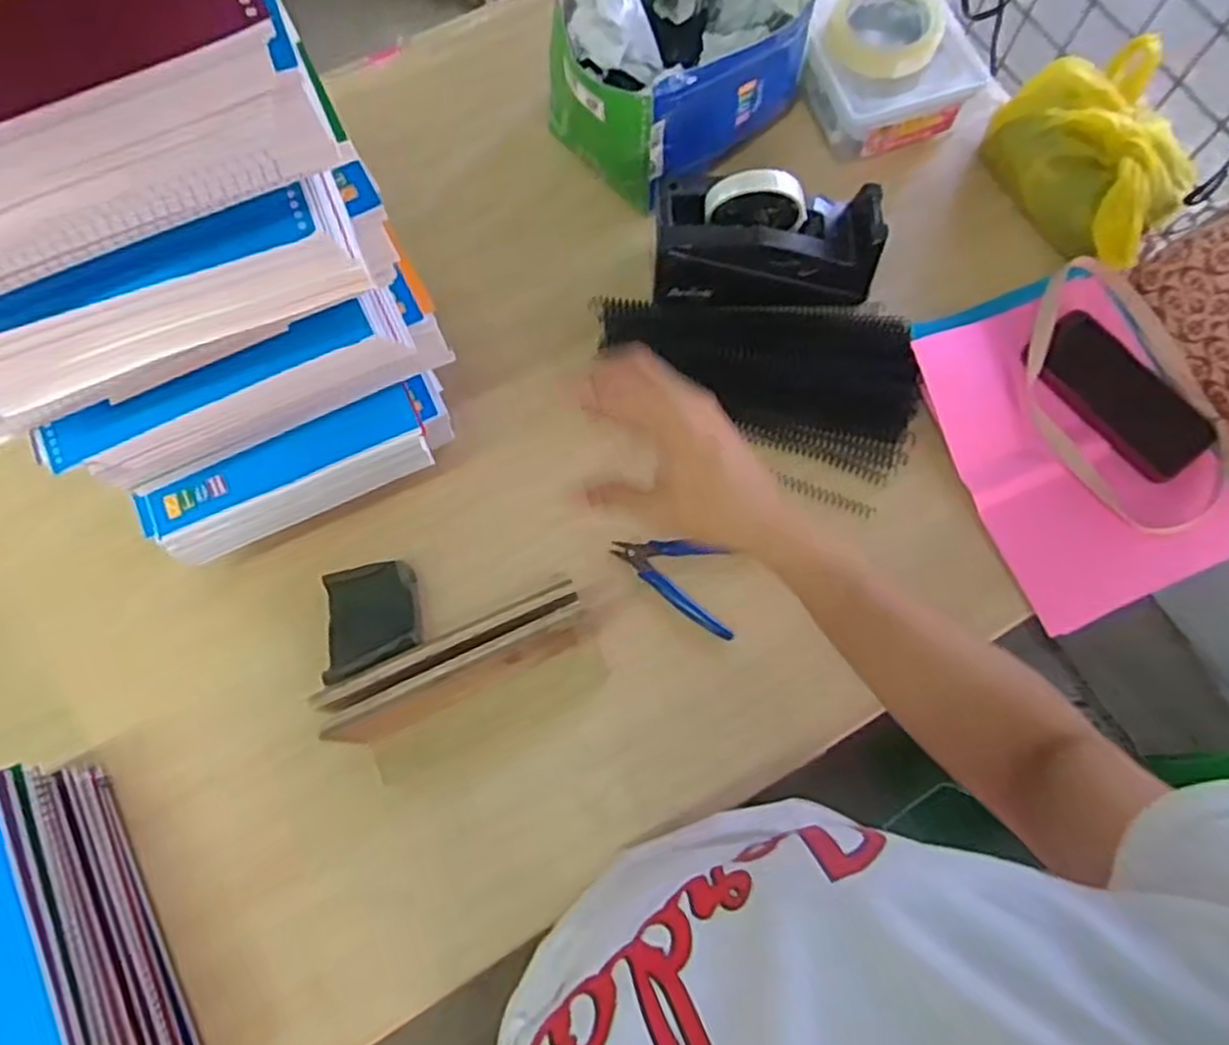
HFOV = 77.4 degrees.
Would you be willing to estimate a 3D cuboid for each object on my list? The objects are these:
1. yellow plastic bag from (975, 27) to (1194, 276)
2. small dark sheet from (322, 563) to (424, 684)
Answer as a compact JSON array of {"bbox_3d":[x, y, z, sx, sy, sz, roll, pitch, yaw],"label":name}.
[{"bbox_3d":[0.453,-0.340,0.708,0.117,0.103,0.194,-28,74,-8],"label":"yellow plastic bag"},{"bbox_3d":[-0.195,0.079,0.619,0.073,0.038,0.085,-12,73,-4],"label":"small dark sheet"}]

